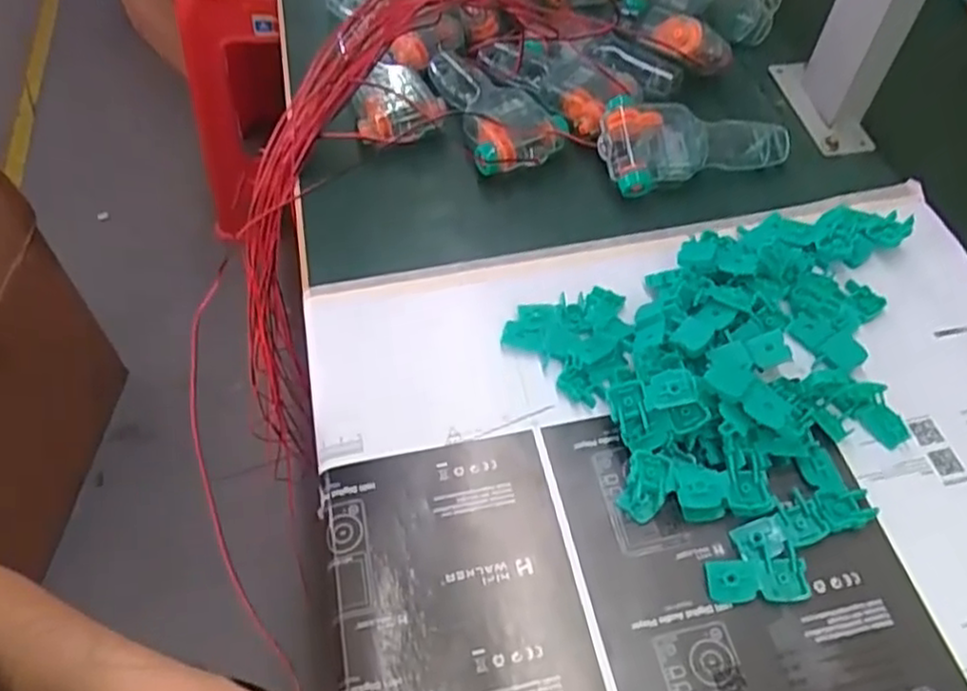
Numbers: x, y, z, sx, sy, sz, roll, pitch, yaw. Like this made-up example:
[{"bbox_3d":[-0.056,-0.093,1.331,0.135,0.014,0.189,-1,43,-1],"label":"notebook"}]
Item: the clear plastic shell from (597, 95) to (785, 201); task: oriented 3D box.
[{"bbox_3d":[0.138,-0.137,0.479,0.128,0.040,0.056,-15,56,-9],"label":"clear plastic shell"}]

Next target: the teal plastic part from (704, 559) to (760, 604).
[{"bbox_3d":[0.113,0.107,0.326,0.023,0.004,0.018,-7,77,7],"label":"teal plastic part"}]

